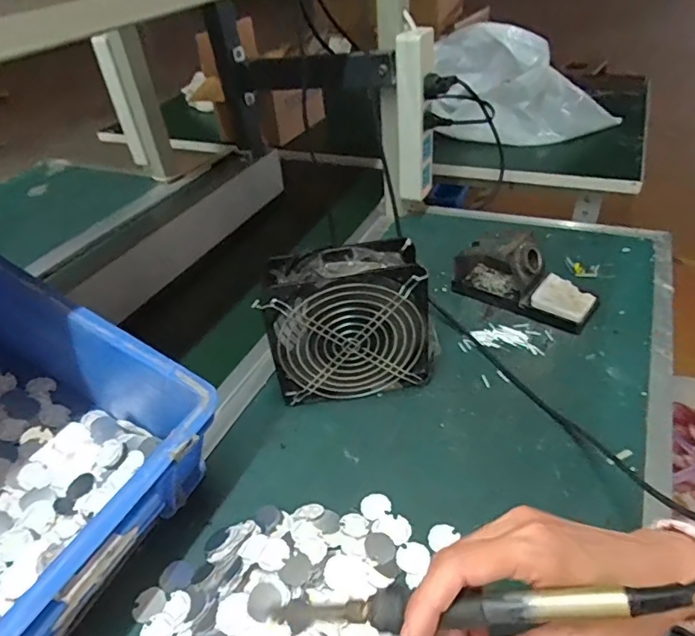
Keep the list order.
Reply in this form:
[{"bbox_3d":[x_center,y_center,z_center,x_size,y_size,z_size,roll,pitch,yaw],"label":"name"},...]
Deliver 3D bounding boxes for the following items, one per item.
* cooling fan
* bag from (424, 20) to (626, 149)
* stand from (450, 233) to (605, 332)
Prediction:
[{"bbox_3d":[0.005,0.007,0.504,0.155,0.148,0.065,-5,38,0],"label":"cooling fan"},{"bbox_3d":[0.330,-0.431,0.963,0.332,0.206,0.147,11,41,20],"label":"bag"},{"bbox_3d":[0.207,-0.053,0.605,0.164,0.071,0.071,23,46,31],"label":"stand"}]

